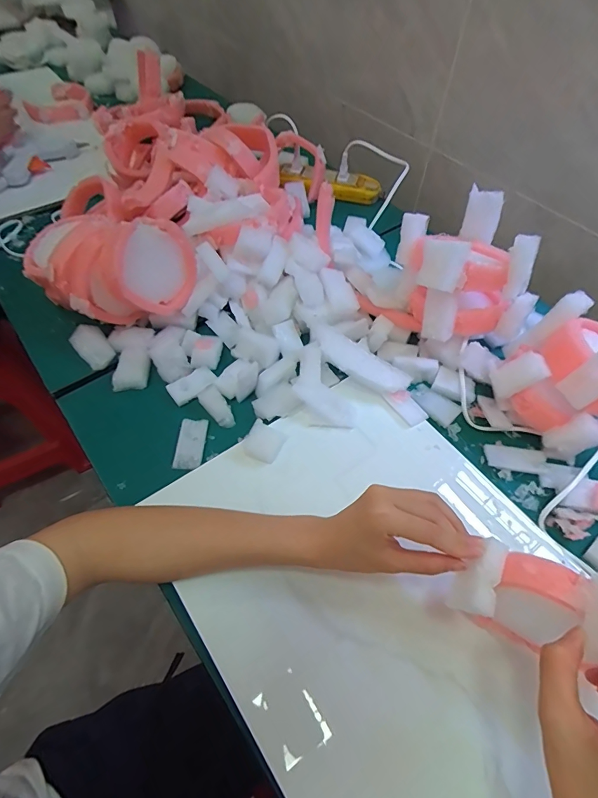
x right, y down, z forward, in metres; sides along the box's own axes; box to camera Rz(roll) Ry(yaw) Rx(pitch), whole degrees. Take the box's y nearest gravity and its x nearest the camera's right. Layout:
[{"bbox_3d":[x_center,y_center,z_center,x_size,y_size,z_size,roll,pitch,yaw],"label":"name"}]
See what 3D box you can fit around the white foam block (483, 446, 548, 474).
[{"bbox_3d":[0.225,0.061,0.432,0.058,0.004,0.024,8,58,8],"label":"white foam block"}]

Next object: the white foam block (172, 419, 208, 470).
[{"bbox_3d":[-0.114,0.048,0.438,0.028,0.008,0.056,1,57,4],"label":"white foam block"}]

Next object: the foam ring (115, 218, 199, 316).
[{"bbox_3d":[-0.159,-0.148,0.467,0.024,0.102,0.098,21,84,32],"label":"foam ring"}]

